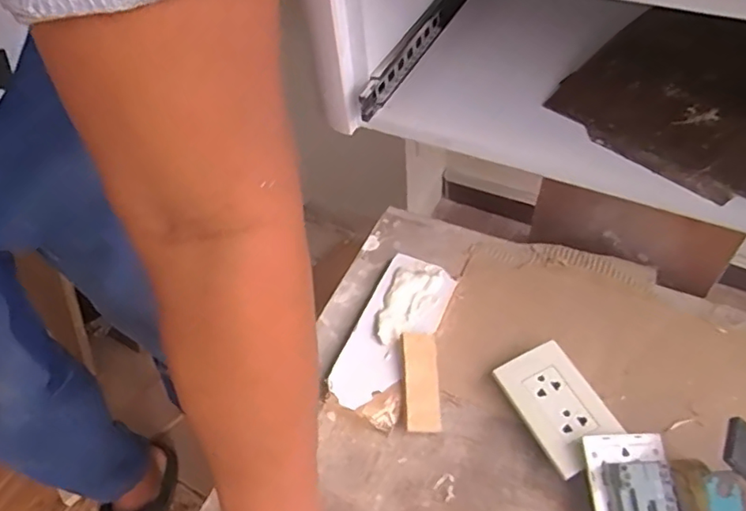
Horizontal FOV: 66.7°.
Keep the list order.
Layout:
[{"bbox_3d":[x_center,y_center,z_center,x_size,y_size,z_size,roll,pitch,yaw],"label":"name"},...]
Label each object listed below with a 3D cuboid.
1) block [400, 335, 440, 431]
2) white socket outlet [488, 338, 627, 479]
[{"bbox_3d":[0.047,0.125,0.563,0.035,0.015,0.096,-3,62,0],"label":"block"},{"bbox_3d":[0.173,0.145,0.535,0.071,0.034,0.113,-23,53,-12],"label":"white socket outlet"}]

